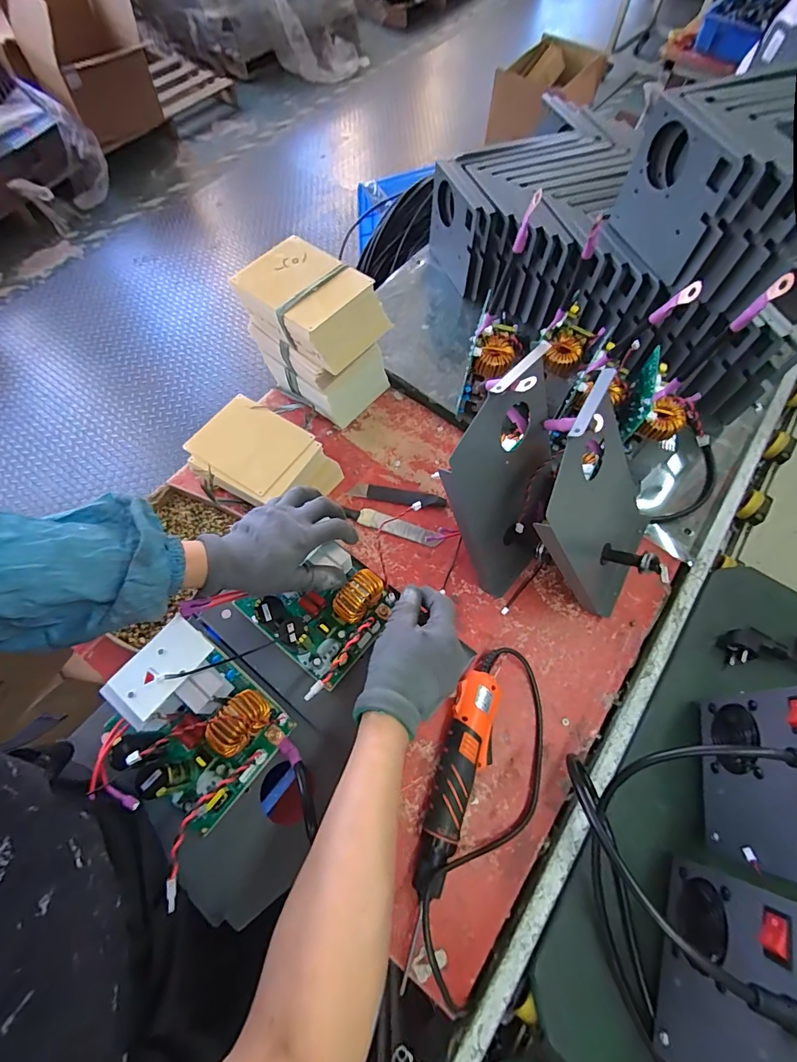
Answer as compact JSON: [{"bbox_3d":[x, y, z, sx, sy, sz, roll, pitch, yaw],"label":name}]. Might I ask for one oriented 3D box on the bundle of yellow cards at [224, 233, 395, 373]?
[{"bbox_3d":[-0.119,-0.308,0.603,0.170,0.086,0.125,37,70,15],"label":"bundle of yellow cards"}]

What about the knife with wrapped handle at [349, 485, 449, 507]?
[{"bbox_3d":[-0.001,-0.054,0.659,0.144,0.011,0.028,10,65,4],"label":"knife with wrapped handle"}]

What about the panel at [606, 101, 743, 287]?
[{"bbox_3d":[0.351,-0.444,0.579,0.025,0.144,0.159,-16,66,-8],"label":"panel"}]

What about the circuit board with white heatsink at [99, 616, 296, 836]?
[{"bbox_3d":[-0.193,0.179,0.407,0.142,0.074,0.116,41,71,16],"label":"circuit board with white heatsink"}]

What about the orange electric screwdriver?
[{"bbox_3d":[0.074,0.261,0.490,0.051,0.045,0.244,16,66,7],"label":"orange electric screwdriver"}]

